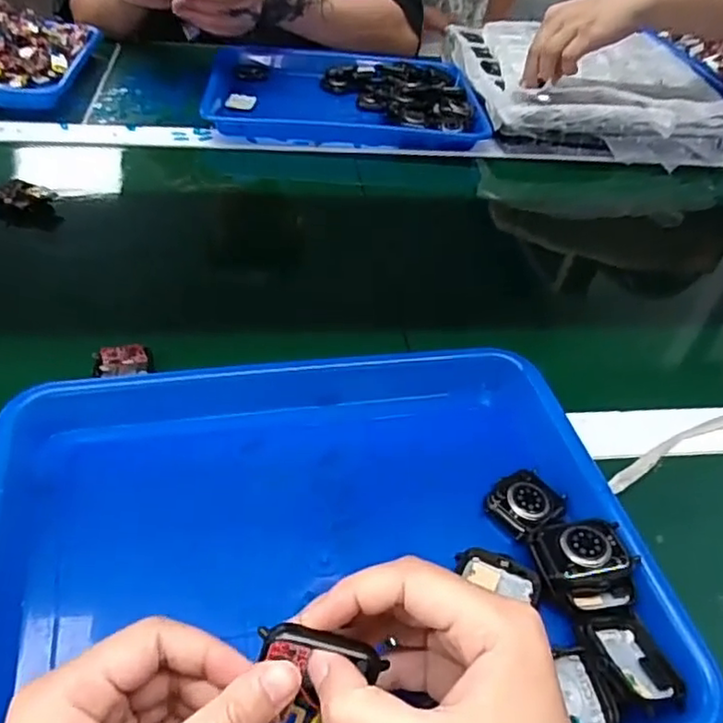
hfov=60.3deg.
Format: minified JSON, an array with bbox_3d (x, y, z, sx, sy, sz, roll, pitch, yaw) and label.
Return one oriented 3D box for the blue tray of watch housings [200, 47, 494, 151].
[{"bbox_3d":[-0.023,-0.341,0.779,0.325,0.039,0.247,2,44,-6],"label":"blue tray of watch housings"}]

